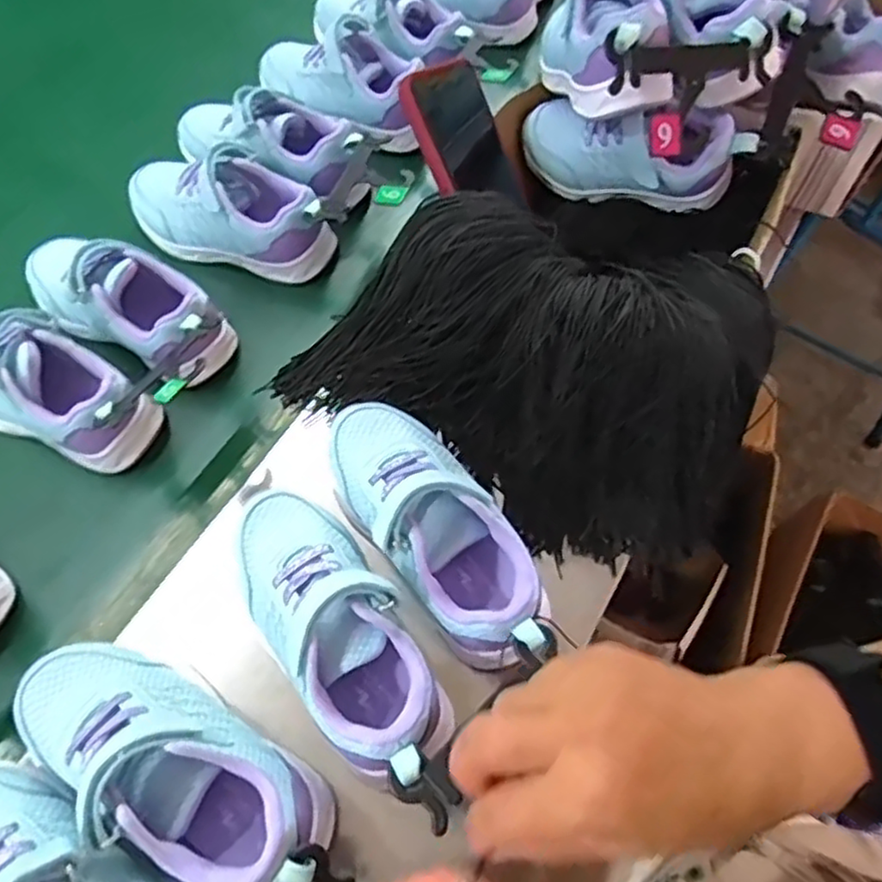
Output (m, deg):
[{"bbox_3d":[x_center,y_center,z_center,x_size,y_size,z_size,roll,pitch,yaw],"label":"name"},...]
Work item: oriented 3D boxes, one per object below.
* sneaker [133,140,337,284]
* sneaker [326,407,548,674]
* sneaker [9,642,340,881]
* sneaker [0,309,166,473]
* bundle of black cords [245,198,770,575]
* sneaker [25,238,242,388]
[{"bbox_3d":[-0.174,-0.191,0.560,0.178,0.076,0.070,10,60,11],"label":"sneaker"},{"bbox_3d":[-0.003,0.046,0.396,0.075,0.072,0.181,-31,61,-14],"label":"sneaker"},{"bbox_3d":[-0.138,0.159,0.343,0.184,0.070,0.077,26,64,19],"label":"sneaker"},{"bbox_3d":[-0.277,-0.039,0.484,0.178,0.074,0.076,20,62,16],"label":"sneaker"},{"bbox_3d":[0.039,-0.049,0.442,0.313,0.124,0.149,22,62,17],"label":"bundle of black cords"},{"bbox_3d":[-0.241,-0.103,0.514,0.185,0.073,0.068,20,62,16],"label":"sneaker"}]

